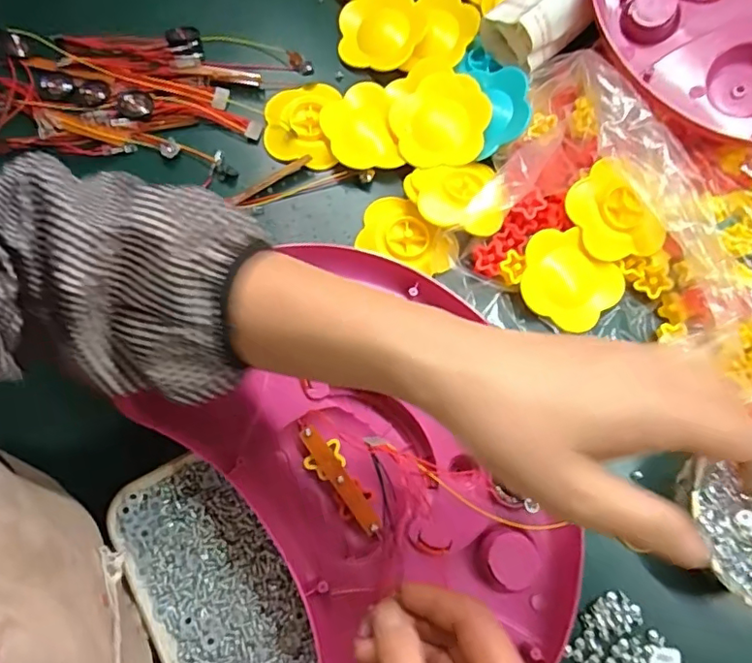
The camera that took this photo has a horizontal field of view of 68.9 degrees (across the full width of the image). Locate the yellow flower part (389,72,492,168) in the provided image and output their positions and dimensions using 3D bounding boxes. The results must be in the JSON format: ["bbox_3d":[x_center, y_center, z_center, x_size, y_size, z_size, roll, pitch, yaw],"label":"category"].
[{"bbox_3d":[0.052,-0.173,0.446,0.077,0.013,0.080,-3,74,-4],"label":"yellow flower part"}]

